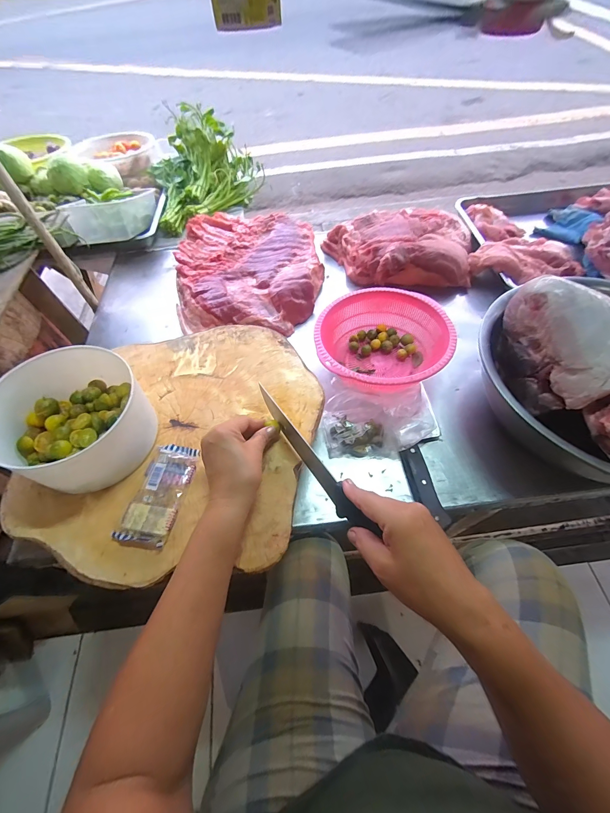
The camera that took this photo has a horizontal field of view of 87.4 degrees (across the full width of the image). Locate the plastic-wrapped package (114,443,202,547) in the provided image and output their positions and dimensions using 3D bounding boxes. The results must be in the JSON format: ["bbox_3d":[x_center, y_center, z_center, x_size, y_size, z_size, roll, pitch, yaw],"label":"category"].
[{"bbox_3d":[-0.180,0.106,0.395,0.059,0.011,0.123,9,60,6],"label":"plastic-wrapped package"}]

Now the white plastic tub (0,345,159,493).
[{"bbox_3d":[-0.287,0.018,0.408,0.171,0.096,0.161,26,63,15],"label":"white plastic tub"}]

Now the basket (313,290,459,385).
[{"bbox_3d":[0.138,-0.116,0.587,0.228,0.082,0.232,3,59,3],"label":"basket"}]

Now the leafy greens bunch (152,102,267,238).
[{"bbox_3d":[-0.289,-0.693,0.915,0.304,0.164,0.328,-18,61,-10],"label":"leafy greens bunch"}]

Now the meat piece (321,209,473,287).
[{"bbox_3d":[0.230,-0.395,0.770,0.351,0.079,0.252,-1,59,0],"label":"meat piece"}]

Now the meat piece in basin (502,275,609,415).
[{"bbox_3d":[0.382,-0.093,0.465,0.113,0.144,0.185,-19,61,-10],"label":"meat piece in basin"}]

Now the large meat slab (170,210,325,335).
[{"bbox_3d":[-0.129,-0.322,0.746,0.328,0.060,0.371,-2,59,-1],"label":"large meat slab"}]

